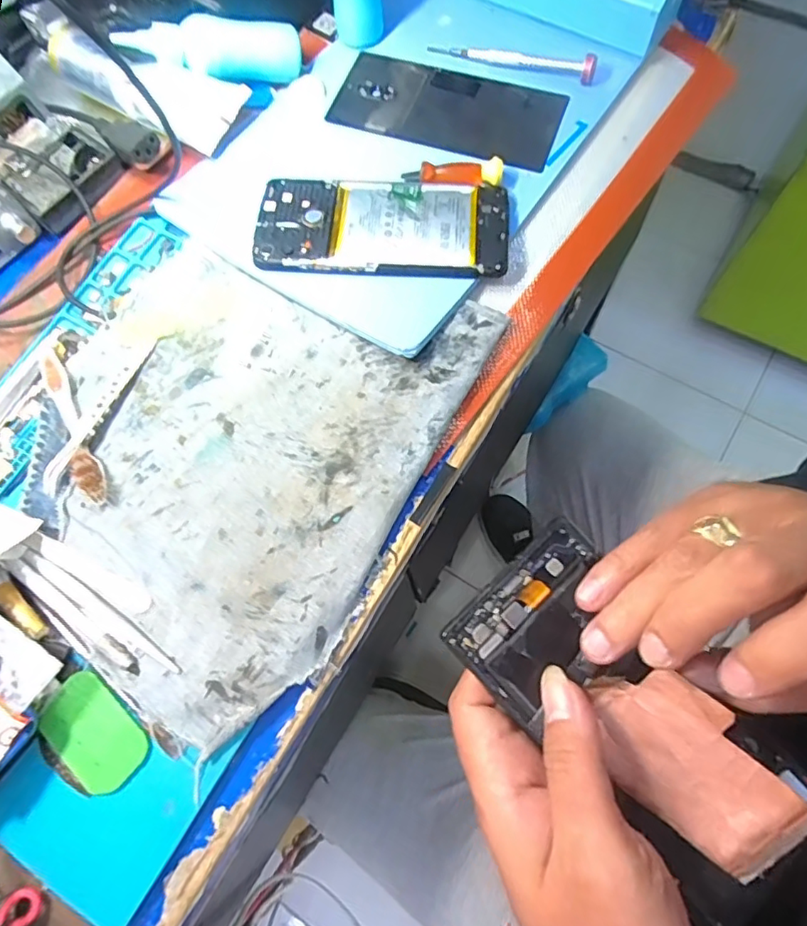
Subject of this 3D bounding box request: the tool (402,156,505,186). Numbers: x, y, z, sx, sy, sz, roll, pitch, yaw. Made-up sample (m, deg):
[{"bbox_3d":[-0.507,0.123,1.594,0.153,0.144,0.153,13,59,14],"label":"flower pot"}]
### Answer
[{"bbox_3d":[0.033,-0.190,0.373,0.064,0.012,0.018,-4,69,2],"label":"tool"}]

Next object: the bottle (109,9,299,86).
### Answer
[{"bbox_3d":[-0.133,-0.291,0.392,0.119,0.034,0.034,-8,71,-19],"label":"bottle"}]

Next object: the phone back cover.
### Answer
[{"bbox_3d":[0.031,-0.257,0.402,0.159,0.007,0.075,18,72,10],"label":"phone back cover"}]

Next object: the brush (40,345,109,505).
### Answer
[{"bbox_3d":[-0.194,-0.023,0.329,0.013,0.013,0.104,-27,70,-7],"label":"brush"}]

